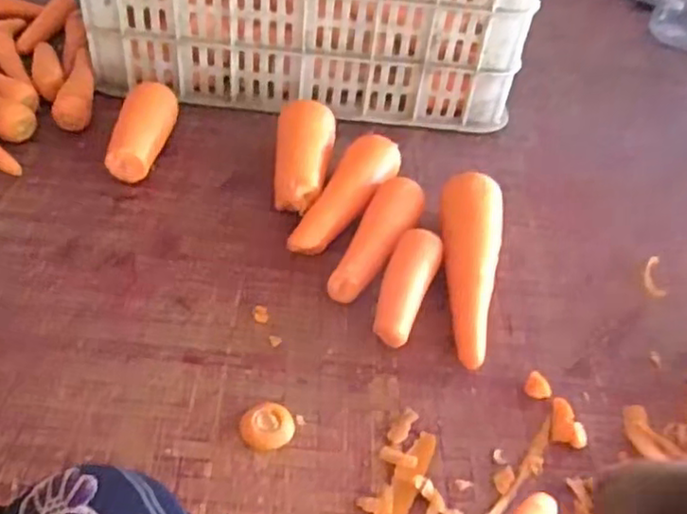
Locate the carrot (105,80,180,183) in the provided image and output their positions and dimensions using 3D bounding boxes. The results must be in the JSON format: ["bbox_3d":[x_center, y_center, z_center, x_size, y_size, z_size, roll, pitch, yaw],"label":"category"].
[{"bbox_3d":[-0.206,-0.128,0.695,0.056,0.055,0.125,4,45,-4],"label":"carrot"}]

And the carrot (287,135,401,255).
[{"bbox_3d":[0.005,-0.056,0.657,0.053,0.050,0.169,23,47,15],"label":"carrot"}]

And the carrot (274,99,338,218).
[{"bbox_3d":[-0.041,-0.099,0.689,0.057,0.055,0.144,5,45,-2],"label":"carrot"}]

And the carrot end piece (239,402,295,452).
[{"bbox_3d":[-0.056,0.124,0.490,0.037,0.007,0.037,4,45,-4],"label":"carrot end piece"}]

